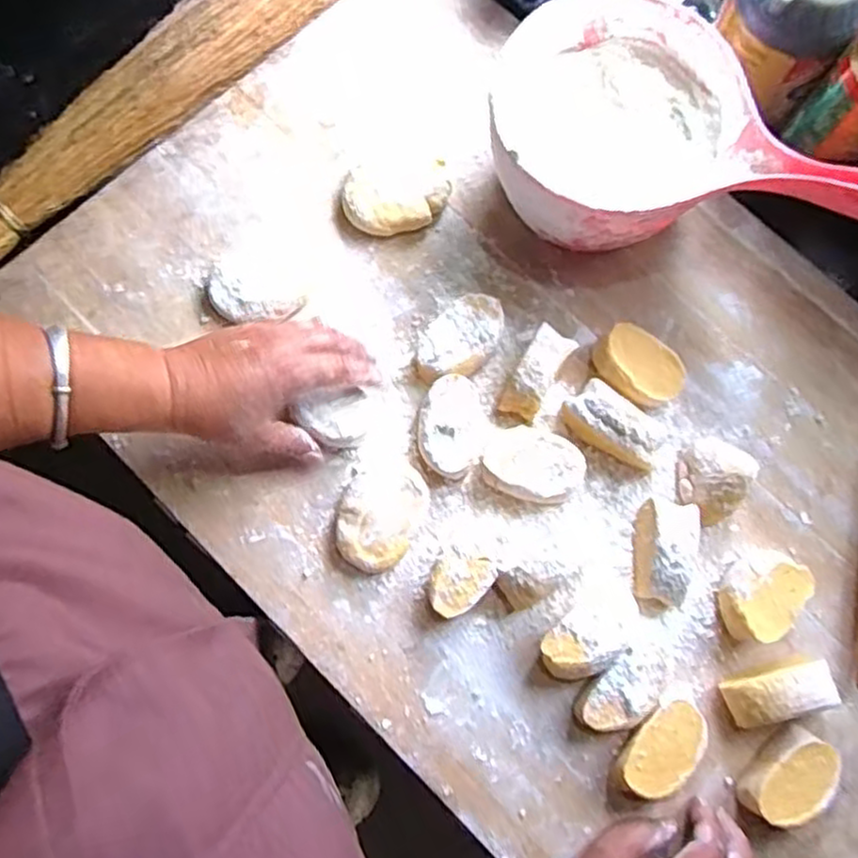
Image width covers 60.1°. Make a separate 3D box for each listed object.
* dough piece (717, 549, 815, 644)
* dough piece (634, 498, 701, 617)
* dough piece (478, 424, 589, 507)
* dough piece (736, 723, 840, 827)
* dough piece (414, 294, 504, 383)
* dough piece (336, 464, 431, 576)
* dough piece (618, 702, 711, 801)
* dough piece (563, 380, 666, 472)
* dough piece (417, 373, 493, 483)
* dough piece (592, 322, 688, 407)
[{"bbox_3d":[0.205,0.103,0.458,0.040,0.034,0.056,44,79,9],"label":"dough piece"},{"bbox_3d":[0.144,0.079,0.458,0.035,0.035,0.067,13,76,2],"label":"dough piece"},{"bbox_3d":[0.067,0.022,0.477,0.061,0.022,0.047,14,76,2],"label":"dough piece"},{"bbox_3d":[0.210,0.203,0.431,0.058,0.030,0.033,-37,80,-9],"label":"dough piece"},{"bbox_3d":[0.020,-0.058,0.494,0.065,0.029,0.039,-41,80,-10],"label":"dough piece"},{"bbox_3d":[-0.031,0.055,0.471,0.050,0.020,0.069,23,77,4],"label":"dough piece"},{"bbox_3d":[0.136,0.188,0.435,0.035,0.022,0.059,43,79,9],"label":"dough piece"},{"bbox_3d":[0.121,-0.001,0.481,0.067,0.037,0.031,40,79,8],"label":"dough piece"},{"bbox_3d":[0.017,-0.001,0.481,0.045,0.025,0.060,10,76,1],"label":"dough piece"},{"bbox_3d":[0.137,-0.040,0.490,0.059,0.031,0.037,40,79,8],"label":"dough piece"}]

